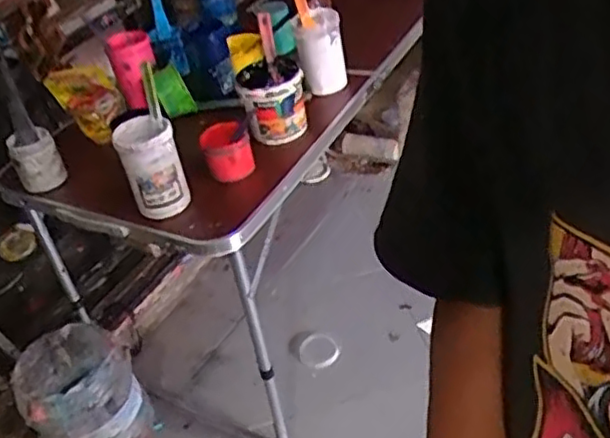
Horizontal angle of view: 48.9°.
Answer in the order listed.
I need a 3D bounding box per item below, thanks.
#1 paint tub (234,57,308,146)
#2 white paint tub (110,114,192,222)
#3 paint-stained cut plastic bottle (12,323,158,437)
[{"bbox_3d":[-0.059,-0.215,1.254,0.118,0.131,0.143,-12,39,0],"label":"paint tub"},{"bbox_3d":[-0.256,-0.084,1.136,0.092,0.161,0.114,-19,39,-9],"label":"white paint tub"},{"bbox_3d":[-0.496,0.430,1.532,0.233,0.346,0.220,-7,39,6],"label":"paint-stained cut plastic bottle"}]

